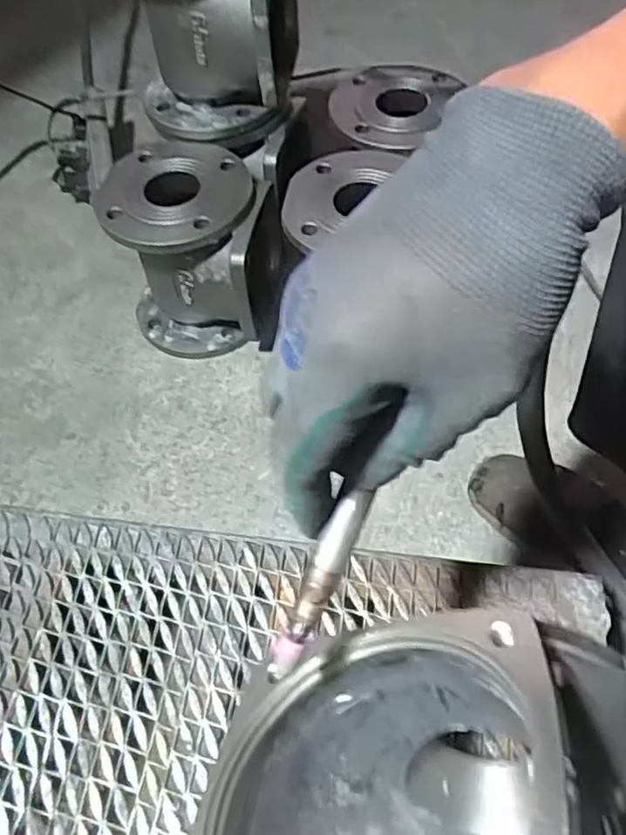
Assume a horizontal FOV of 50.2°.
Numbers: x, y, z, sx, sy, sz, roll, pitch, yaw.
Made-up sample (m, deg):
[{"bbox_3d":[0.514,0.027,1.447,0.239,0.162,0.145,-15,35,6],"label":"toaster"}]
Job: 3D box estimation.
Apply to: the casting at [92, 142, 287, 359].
[{"bbox_3d":[-0.143,-0.202,0.846,0.190,0.214,0.165,11,58,10],"label":"casting"}]

